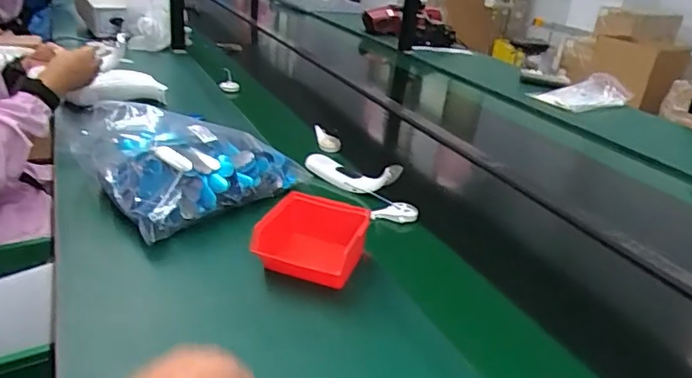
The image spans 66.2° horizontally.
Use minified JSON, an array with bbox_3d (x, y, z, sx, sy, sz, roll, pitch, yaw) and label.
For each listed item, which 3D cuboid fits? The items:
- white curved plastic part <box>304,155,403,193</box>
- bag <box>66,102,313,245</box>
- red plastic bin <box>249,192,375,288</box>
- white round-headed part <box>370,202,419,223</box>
[{"bbox_3d":[0.003,-0.042,0.956,0.206,0.049,0.058,25,30,33],"label":"white curved plastic part"},{"bbox_3d":[-0.239,-0.059,0.860,0.265,0.100,0.312,27,31,36],"label":"bag"},{"bbox_3d":[-0.042,0.069,0.700,0.136,0.058,0.153,17,27,20],"label":"red plastic bin"},{"bbox_3d":[0.079,0.039,0.872,0.076,0.026,0.023,-3,24,8],"label":"white round-headed part"}]

